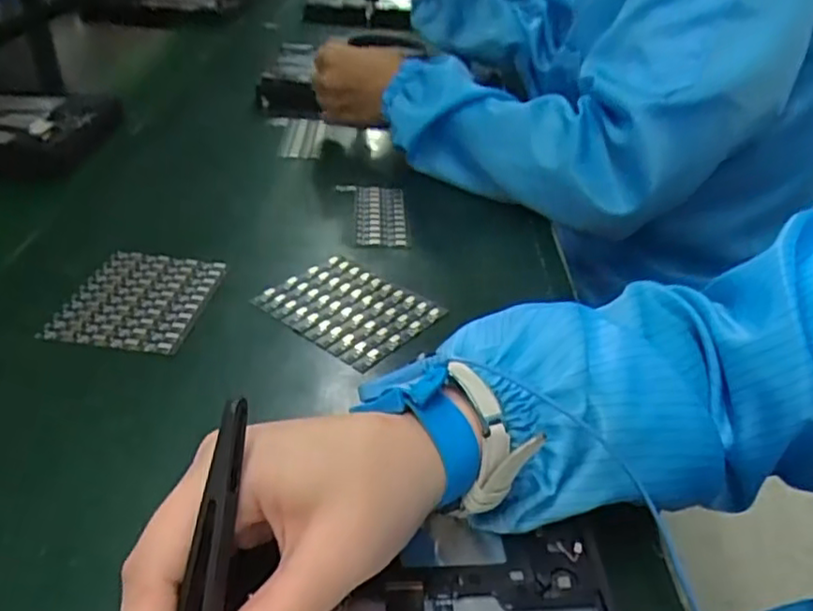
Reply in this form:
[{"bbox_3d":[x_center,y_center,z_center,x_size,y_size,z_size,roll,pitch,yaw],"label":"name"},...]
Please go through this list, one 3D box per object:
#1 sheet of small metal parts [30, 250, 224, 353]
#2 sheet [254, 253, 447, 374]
[{"bbox_3d":[-0.168,-0.005,0.415,0.079,0.004,0.095,8,37,3],"label":"sheet of small metal parts"},{"bbox_3d":[-0.038,-0.001,0.429,0.100,0.010,0.081,26,41,30],"label":"sheet"}]

